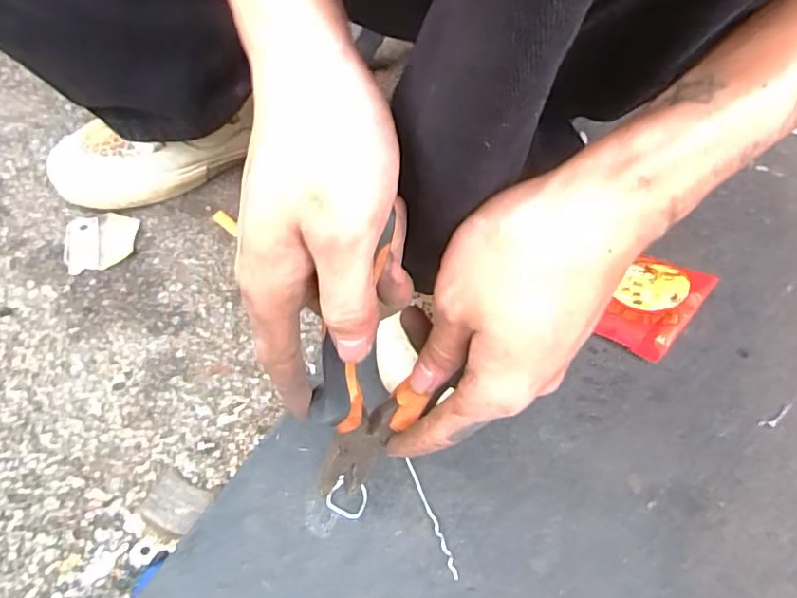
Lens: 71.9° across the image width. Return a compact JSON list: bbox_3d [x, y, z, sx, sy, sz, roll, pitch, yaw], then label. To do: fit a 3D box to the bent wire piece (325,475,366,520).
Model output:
[{"bbox_3d":[-0.029,0.112,0.310,0.021,0.004,0.020,2,50,-3],"label":"bent wire piece"}]

